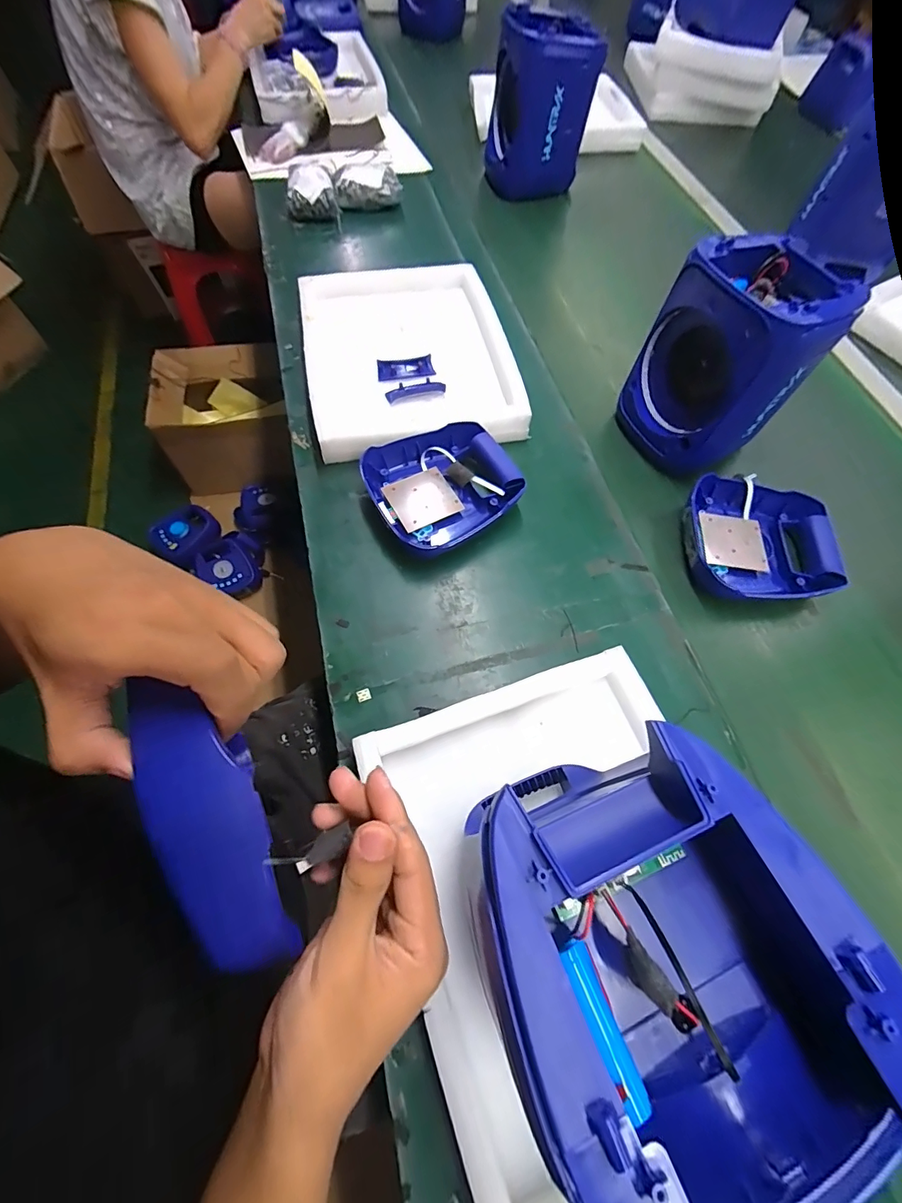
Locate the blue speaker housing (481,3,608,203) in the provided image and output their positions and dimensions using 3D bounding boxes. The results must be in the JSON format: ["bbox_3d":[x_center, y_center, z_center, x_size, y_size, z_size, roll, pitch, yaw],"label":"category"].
[{"bbox_3d":[0.170,-0.949,0.865,0.190,0.214,0.139,7,65,0],"label":"blue speaker housing"}]

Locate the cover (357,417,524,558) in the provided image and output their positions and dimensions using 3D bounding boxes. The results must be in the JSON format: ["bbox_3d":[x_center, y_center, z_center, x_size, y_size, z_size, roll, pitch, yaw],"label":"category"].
[{"bbox_3d":[-0.005,-0.146,0.565,0.185,0.045,0.155,-25,69,-14],"label":"cover"}]

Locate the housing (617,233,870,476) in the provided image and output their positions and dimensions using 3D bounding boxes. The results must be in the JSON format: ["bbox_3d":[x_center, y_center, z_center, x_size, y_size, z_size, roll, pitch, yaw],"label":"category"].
[{"bbox_3d":[0.345,-0.298,0.562,0.167,0.198,0.156,-21,68,-12],"label":"housing"}]

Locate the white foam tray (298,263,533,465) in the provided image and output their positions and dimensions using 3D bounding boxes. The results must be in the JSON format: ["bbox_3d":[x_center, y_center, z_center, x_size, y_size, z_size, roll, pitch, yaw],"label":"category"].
[{"bbox_3d":[-0.066,-0.372,0.669,0.291,0.042,0.372,-9,66,-7],"label":"white foam tray"}]

